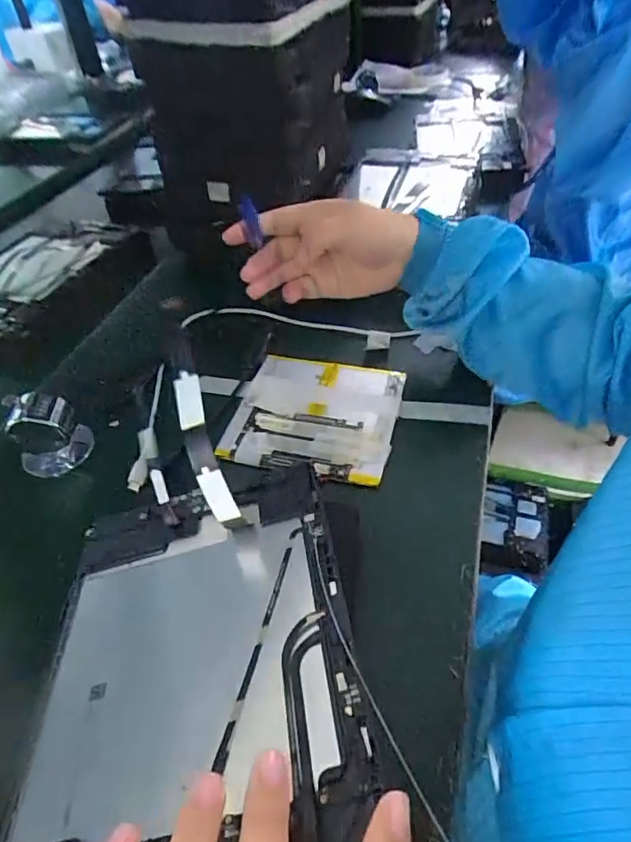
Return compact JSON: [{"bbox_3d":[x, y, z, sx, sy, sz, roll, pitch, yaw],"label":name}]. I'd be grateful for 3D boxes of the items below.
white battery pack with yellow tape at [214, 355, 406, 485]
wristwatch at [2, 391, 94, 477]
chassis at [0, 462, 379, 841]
[{"bbox_3d":[-0.001,-0.009,0.412,0.131,0.005,0.122,10,46,13],"label":"white battery pack with yellow tape"},{"bbox_3d":[-0.205,0.008,0.389,0.052,0.064,0.031,-29,51,-21],"label":"wristwatch"},{"bbox_3d":[-0.057,0.113,0.230,0.147,0.010,0.227,-17,34,1],"label":"chassis"}]

